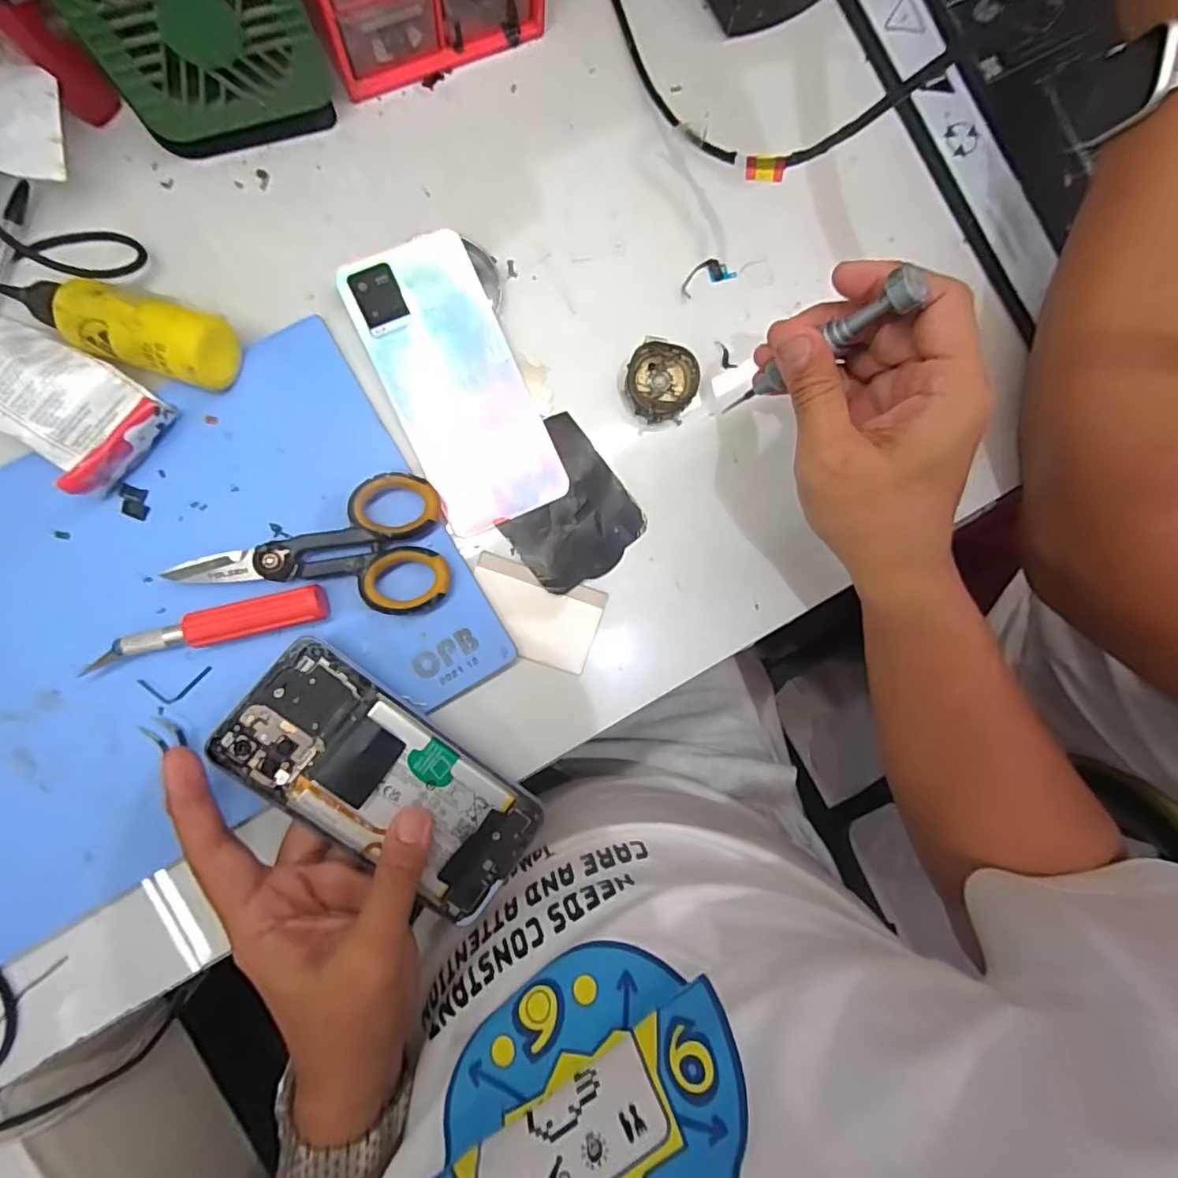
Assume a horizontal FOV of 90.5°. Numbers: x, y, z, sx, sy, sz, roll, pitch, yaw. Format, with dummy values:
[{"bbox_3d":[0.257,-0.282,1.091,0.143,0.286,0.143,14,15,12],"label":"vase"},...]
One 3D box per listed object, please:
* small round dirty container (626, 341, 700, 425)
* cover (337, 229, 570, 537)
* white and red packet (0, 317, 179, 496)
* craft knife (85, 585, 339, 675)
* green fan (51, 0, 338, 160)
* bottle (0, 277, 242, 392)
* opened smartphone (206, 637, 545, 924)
[{"bbox_3d":[0.042,-0.120,0.343,0.041,0.020,0.040,0,88,-7],"label":"small round dirty container"},{"bbox_3d":[-0.075,-0.116,0.333,0.073,0.005,0.160,-24,96,-5],"label":"cover"},{"bbox_3d":[-0.267,-0.097,0.294,0.091,0.032,0.059,41,85,-4],"label":"white and red packet"},{"bbox_3d":[-0.196,0.020,0.300,0.115,0.019,0.018,-13,90,-7],"label":"craft knife"},{"bbox_3d":[-0.185,-0.273,0.278,0.094,0.112,0.041,-17,90,-7],"label":"green fan"},{"bbox_3d":[-0.244,-0.134,0.297,0.116,0.035,0.035,17,87,-6],"label":"bottle"},{"bbox_3d":[-0.102,0.100,0.301,0.163,0.011,0.072,37,83,-10],"label":"opened smartphone"}]

